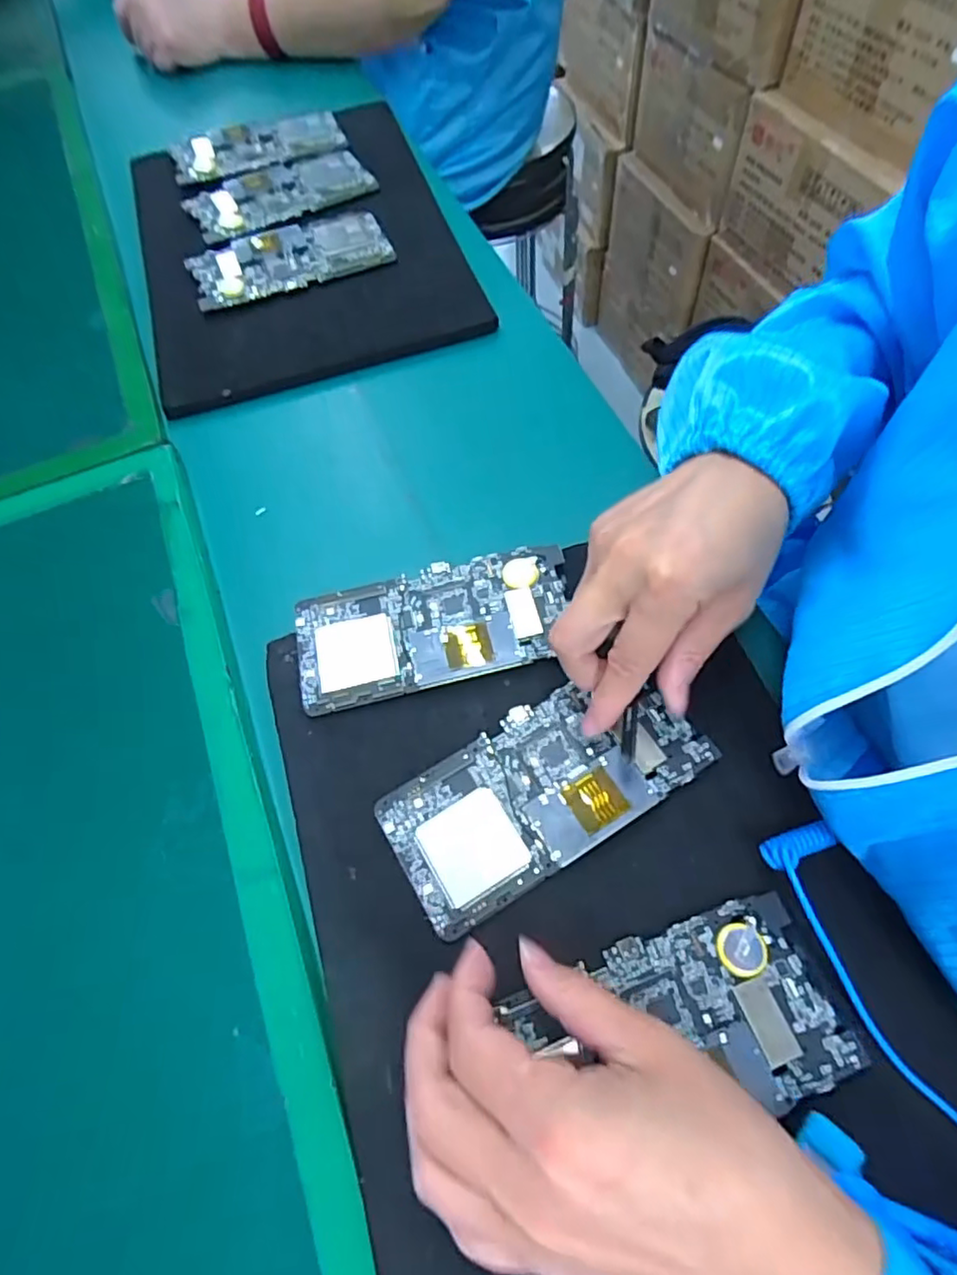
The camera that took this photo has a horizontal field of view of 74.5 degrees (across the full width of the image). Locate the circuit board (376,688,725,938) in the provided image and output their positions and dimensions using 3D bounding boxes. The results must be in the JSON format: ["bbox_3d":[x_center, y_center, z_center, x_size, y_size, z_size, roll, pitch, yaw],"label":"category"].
[{"bbox_3d":[0.031,0.070,0.305,0.153,0.007,0.072,-30,66,-11],"label":"circuit board"}]

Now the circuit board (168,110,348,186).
[{"bbox_3d":[-0.200,-0.448,0.569,0.152,0.013,0.065,-19,64,-6],"label":"circuit board"}]

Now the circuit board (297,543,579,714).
[{"bbox_3d":[-0.025,-0.008,0.347,0.150,0.005,0.072,-13,64,-3],"label":"circuit board"}]

